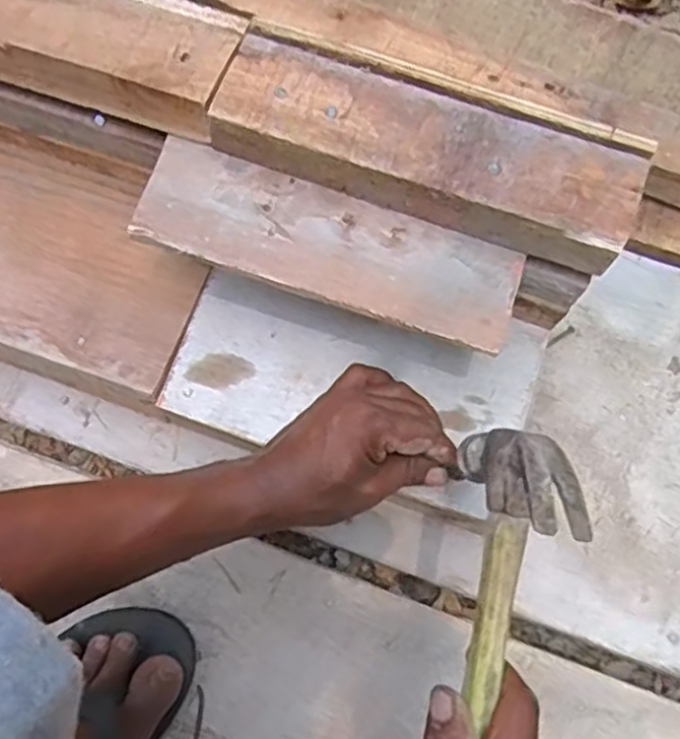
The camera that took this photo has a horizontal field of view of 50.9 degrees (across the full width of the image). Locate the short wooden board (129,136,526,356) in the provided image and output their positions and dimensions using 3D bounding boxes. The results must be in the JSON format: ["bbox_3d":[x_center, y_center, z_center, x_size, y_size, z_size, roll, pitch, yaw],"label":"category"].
[{"bbox_3d":[-0.007,-0.074,0.427,0.226,0.009,0.067,20,76,5],"label":"short wooden board"}]

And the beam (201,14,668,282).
[{"bbox_3d":[0.051,-0.129,0.421,0.244,0.035,0.073,20,77,3],"label":"beam"}]

